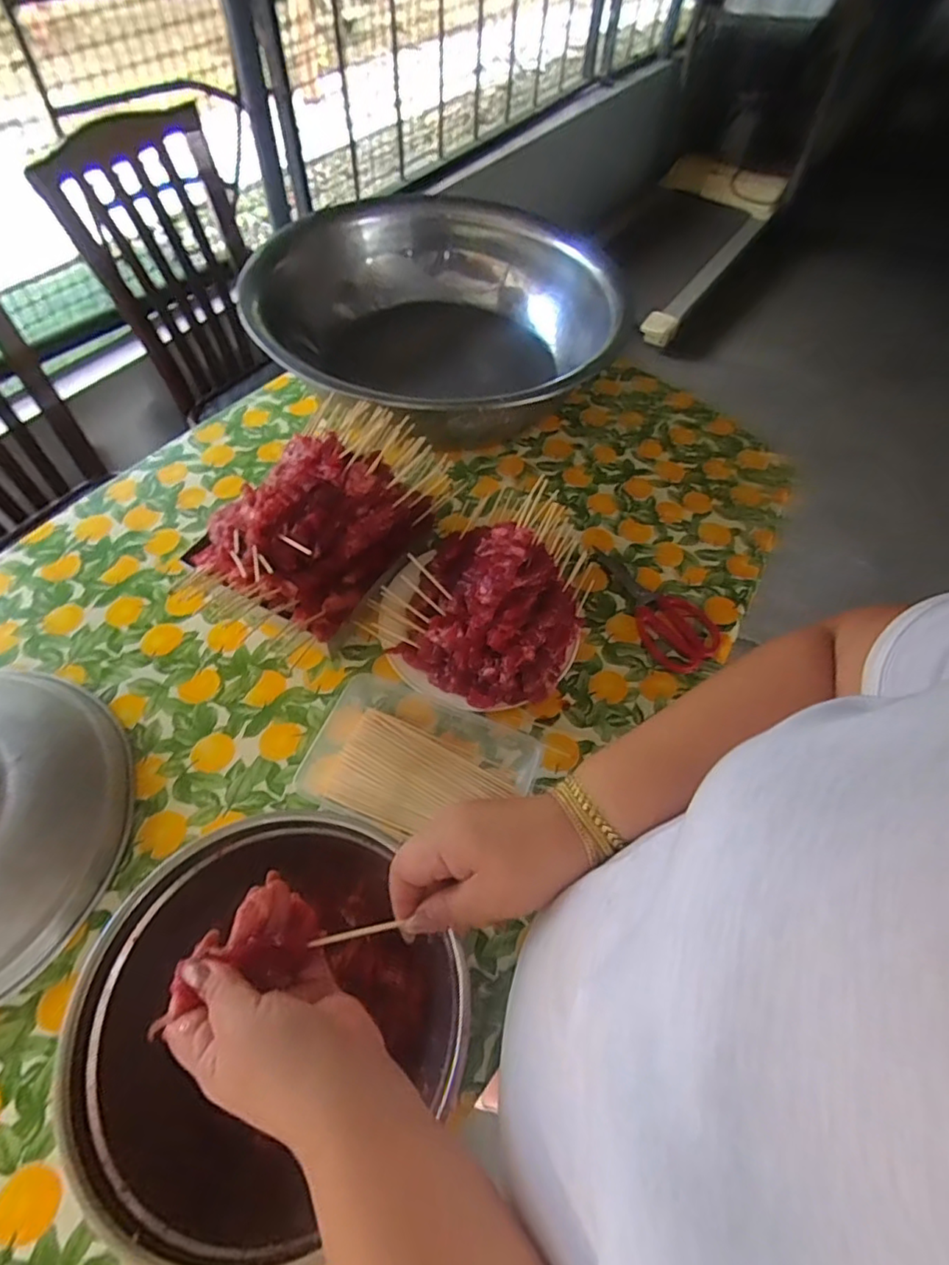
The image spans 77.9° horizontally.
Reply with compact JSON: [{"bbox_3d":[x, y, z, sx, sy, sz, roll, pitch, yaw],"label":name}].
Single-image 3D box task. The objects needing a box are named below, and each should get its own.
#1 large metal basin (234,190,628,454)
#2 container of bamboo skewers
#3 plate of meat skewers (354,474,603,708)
[{"bbox_3d":[-0.065,-0.506,0.982,0.532,0.179,0.572,2,57,-3],"label":"large metal basin"},{"bbox_3d":[-0.061,0.146,0.654,0.239,0.025,0.157,19,58,8],"label":"container of bamboo skewers"},{"bbox_3d":[0.039,-0.072,0.749,0.240,0.124,0.343,28,60,14],"label":"plate of meat skewers"}]

